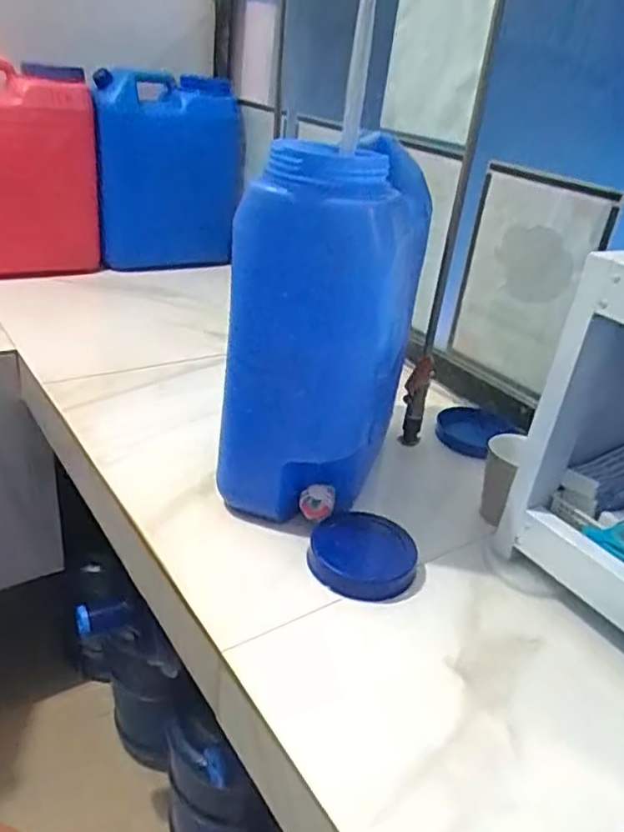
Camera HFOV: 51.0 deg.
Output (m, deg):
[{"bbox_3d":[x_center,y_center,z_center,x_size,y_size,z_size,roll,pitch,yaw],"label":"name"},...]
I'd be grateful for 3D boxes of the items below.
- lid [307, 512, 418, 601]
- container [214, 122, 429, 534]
[{"bbox_3d":[0.057,0.150,0.727,0.115,0.034,0.106,6,28,-3],"label":"lid"},{"bbox_3d":[0.025,-0.111,0.780,0.181,0.389,0.279,13,29,10],"label":"container"}]

